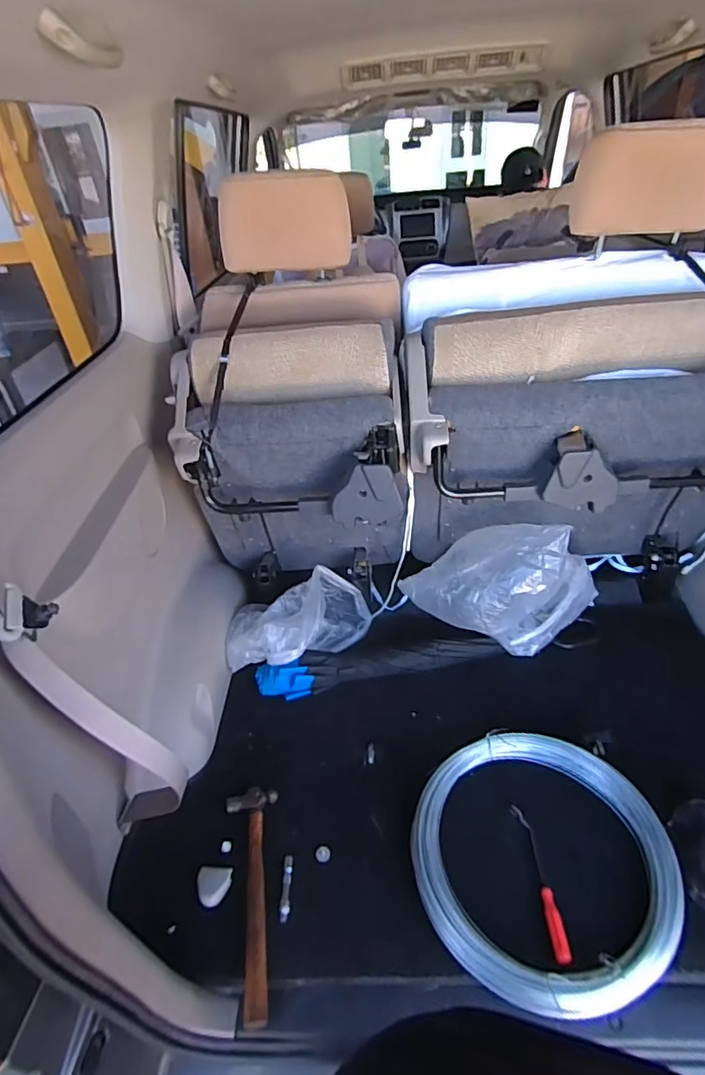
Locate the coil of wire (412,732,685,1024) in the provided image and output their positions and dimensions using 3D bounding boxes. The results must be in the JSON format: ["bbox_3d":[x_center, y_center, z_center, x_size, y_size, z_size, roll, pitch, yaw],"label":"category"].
[{"bbox_3d":[0.307,0.521,0.865,0.401,0.050,0.389,-4,38,3],"label":"coil of wire"}]

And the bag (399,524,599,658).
[{"bbox_3d":[0.338,0.086,1.188,0.442,0.248,0.219,2,39,11],"label":"bag"}]

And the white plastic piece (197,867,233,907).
[{"bbox_3d":[-0.237,0.593,0.898,0.055,0.006,0.057,-5,38,2],"label":"white plastic piece"}]

